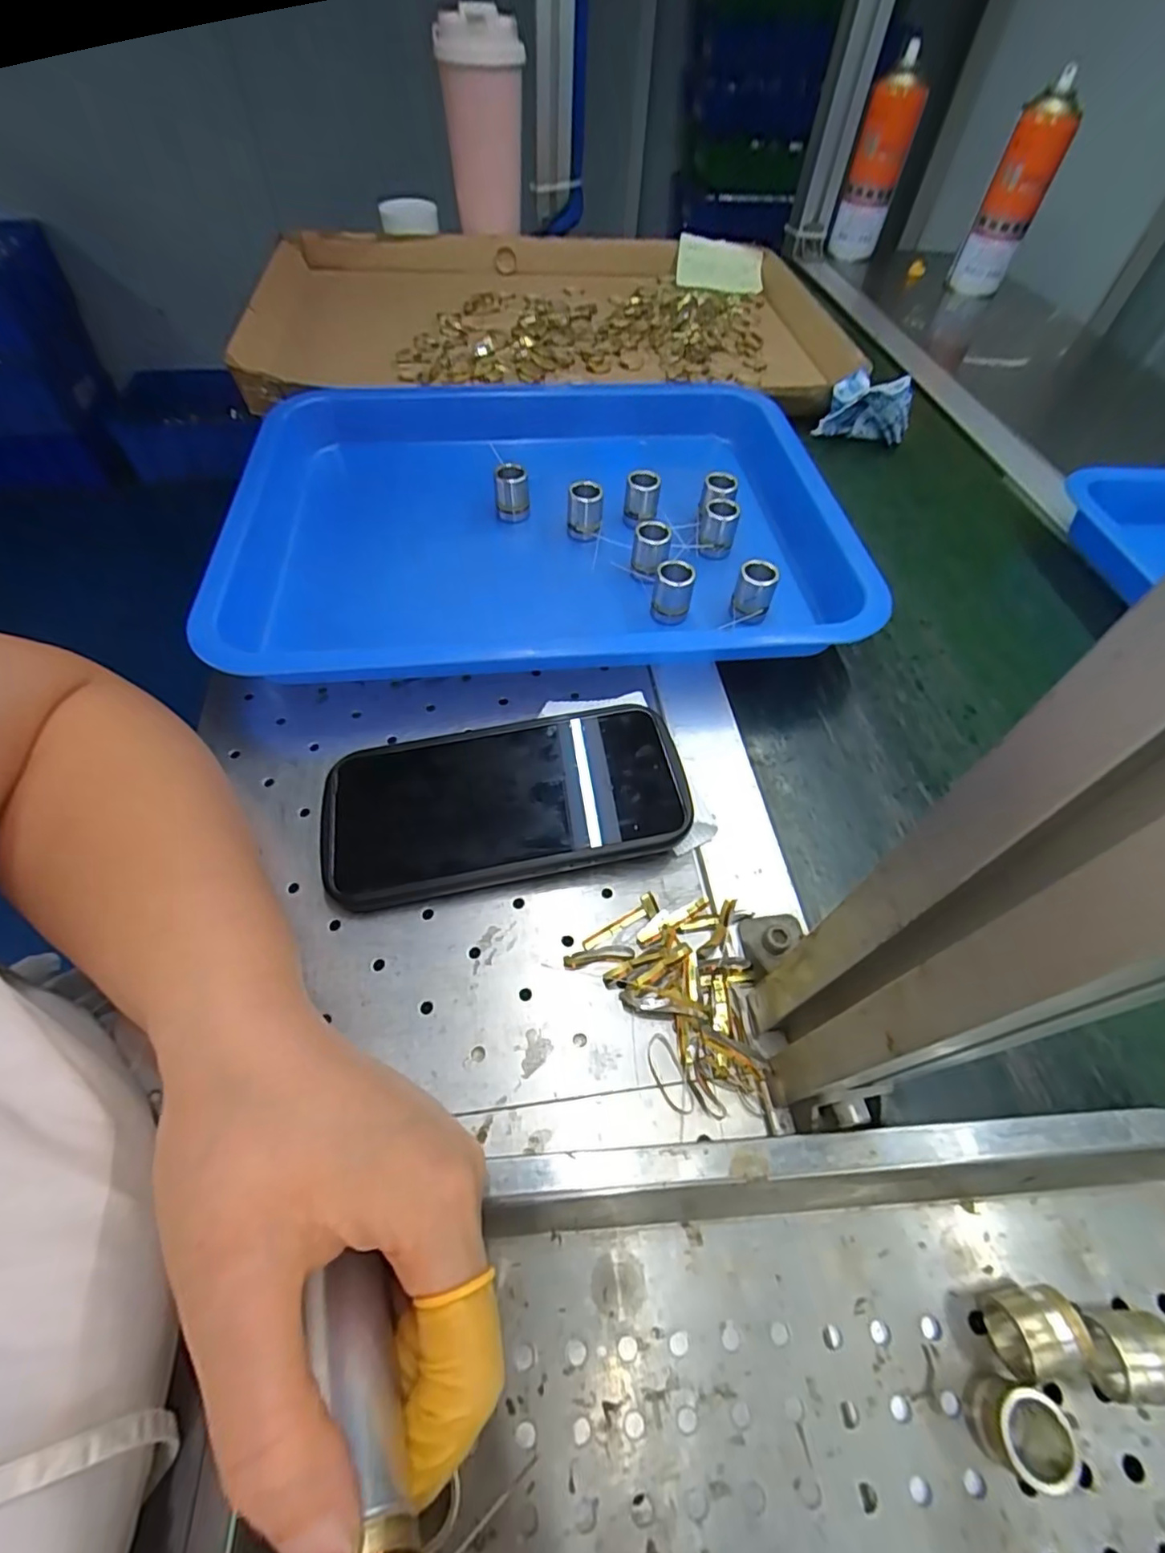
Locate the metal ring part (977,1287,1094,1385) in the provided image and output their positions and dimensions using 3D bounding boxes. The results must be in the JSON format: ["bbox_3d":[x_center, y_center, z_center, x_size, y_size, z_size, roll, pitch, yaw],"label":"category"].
[{"bbox_3d":[0.137,0.169,0.186,0.025,0.016,0.020,-3,56,-6],"label":"metal ring part"}]

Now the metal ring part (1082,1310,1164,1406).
[{"bbox_3d":[0.165,0.174,0.183,0.023,0.016,0.020,1,56,-4],"label":"metal ring part"}]

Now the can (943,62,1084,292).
[{"bbox_3d":[0.488,-0.656,0.689,0.060,0.168,0.062,26,58,13],"label":"can"}]

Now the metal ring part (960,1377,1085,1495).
[{"bbox_3d":[0.123,0.184,0.172,0.017,0.023,0.020,13,56,5],"label":"metal ring part"}]

